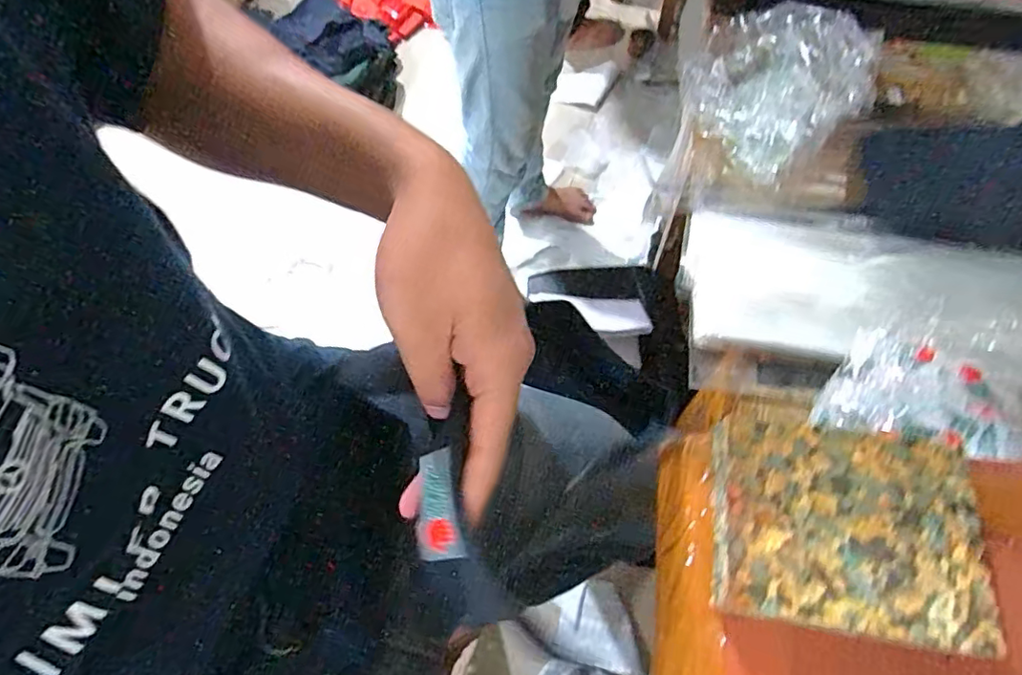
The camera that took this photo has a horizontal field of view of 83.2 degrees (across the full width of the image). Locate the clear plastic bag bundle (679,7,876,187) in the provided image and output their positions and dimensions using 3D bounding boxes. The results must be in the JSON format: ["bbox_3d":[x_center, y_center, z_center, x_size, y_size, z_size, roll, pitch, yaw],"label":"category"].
[{"bbox_3d":[0.283,-0.268,0.620,0.177,0.089,0.171,23,67,14],"label":"clear plastic bag bundle"}]

